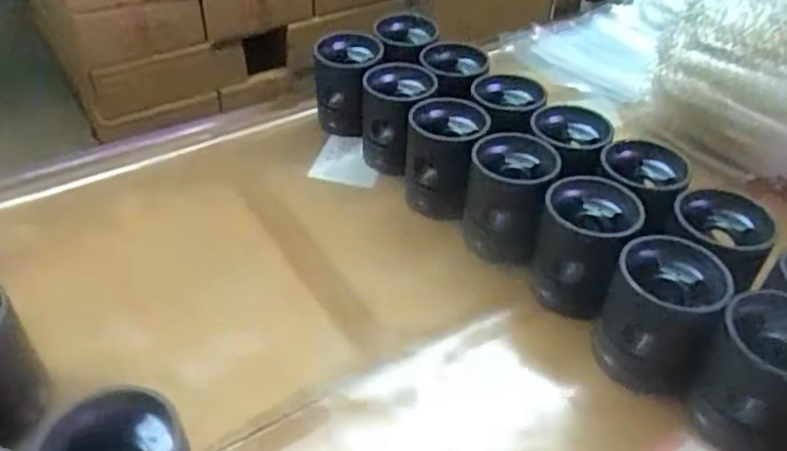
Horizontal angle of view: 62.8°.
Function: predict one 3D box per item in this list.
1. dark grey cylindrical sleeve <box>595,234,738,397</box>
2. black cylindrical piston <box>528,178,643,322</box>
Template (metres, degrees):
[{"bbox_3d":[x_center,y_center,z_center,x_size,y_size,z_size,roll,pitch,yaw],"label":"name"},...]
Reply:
[{"bbox_3d":[0.238,0.079,0.578,0.088,0.113,0.095,0,40,0],"label":"dark grey cylindrical sleeve"},{"bbox_3d":[0.185,0.022,0.638,0.083,0.106,0.088,0,40,0],"label":"black cylindrical piston"}]

